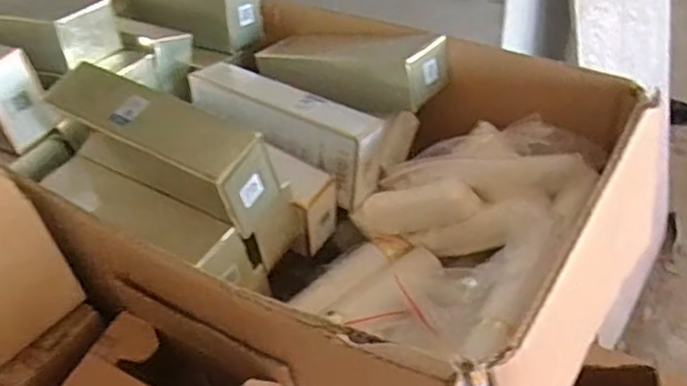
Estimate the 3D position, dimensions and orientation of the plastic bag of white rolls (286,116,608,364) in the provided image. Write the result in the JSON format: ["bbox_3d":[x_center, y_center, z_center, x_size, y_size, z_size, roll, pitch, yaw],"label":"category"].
[{"bbox_3d":[0.098,0.022,0.578,0.197,0.101,0.225,19,46,26],"label":"plastic bag of white rolls"}]

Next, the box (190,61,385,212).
[{"bbox_3d":[-0.059,-0.064,0.638,0.202,0.081,0.057,23,48,30],"label":"box"}]

